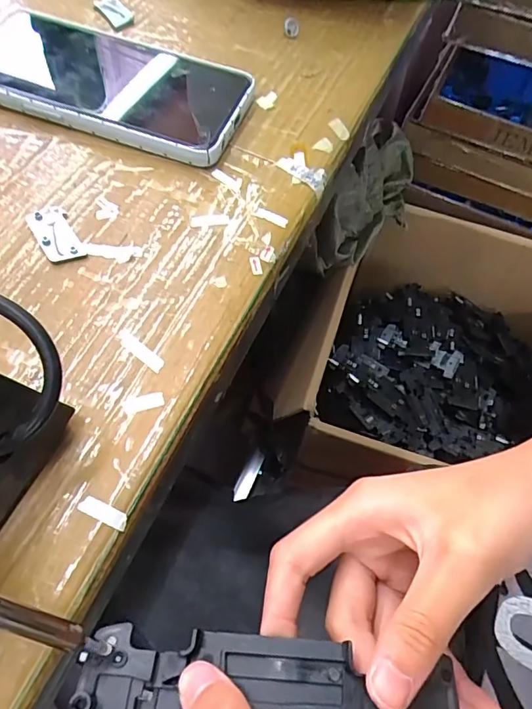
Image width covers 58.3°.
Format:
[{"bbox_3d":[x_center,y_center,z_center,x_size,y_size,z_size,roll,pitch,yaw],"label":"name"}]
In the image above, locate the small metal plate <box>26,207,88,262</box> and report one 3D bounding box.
[{"bbox_3d":[-0.103,-0.059,0.233,0.018,0.004,0.034,-26,66,-17],"label":"small metal plate"}]

